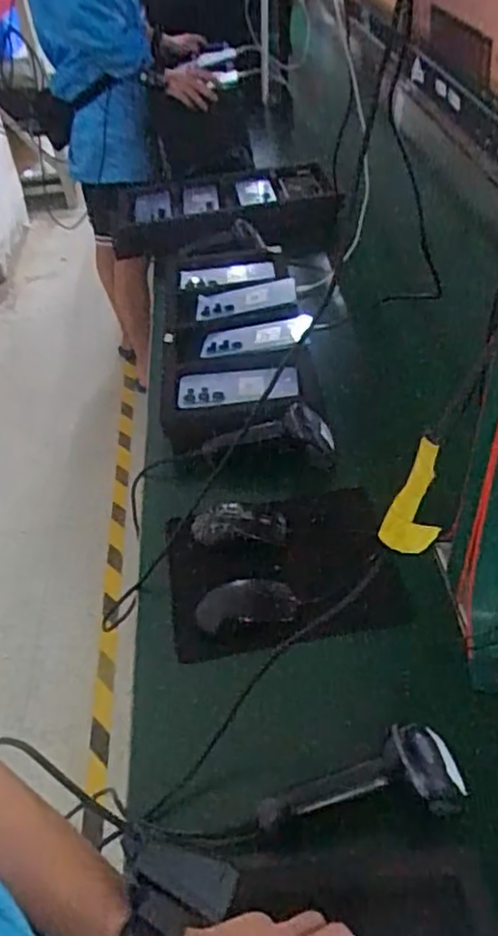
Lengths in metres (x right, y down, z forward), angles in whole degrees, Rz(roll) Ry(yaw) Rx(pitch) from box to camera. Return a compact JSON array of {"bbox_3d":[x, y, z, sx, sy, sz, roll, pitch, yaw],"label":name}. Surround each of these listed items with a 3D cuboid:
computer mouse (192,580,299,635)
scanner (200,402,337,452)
[{"bbox_3d":[-0.004,0.147,0.717,0.107,0.029,0.050,-4,43,2],"label":"computer mouse"},{"bbox_3d":[0.024,-0.047,0.889,0.175,0.051,0.050,-1,43,6],"label":"scanner"}]

